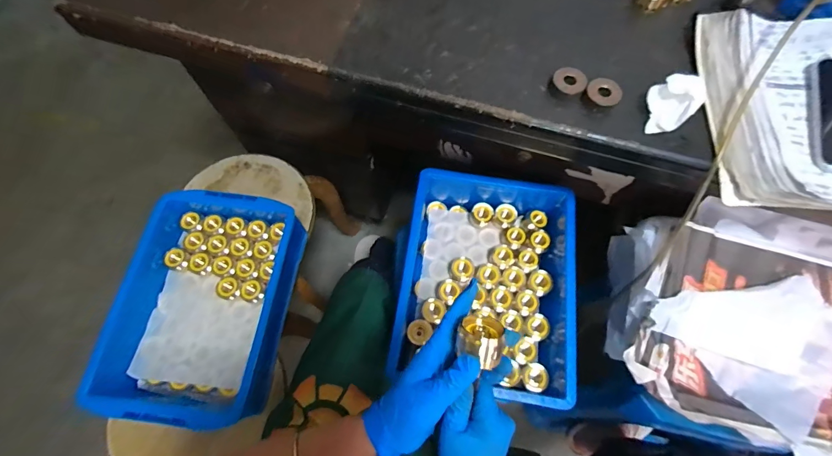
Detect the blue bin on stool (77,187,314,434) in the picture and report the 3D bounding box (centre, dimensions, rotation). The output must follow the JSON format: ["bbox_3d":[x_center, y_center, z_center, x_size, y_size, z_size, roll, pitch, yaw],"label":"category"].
[{"bbox_3d":[-0.348,0.120,0.629,0.242,0.098,0.358,6,69,2],"label":"blue bin on stool"}]

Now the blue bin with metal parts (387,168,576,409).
[{"bbox_3d":[0.115,0.077,0.620,0.258,0.110,0.354,9,69,4],"label":"blue bin with metal parts"}]

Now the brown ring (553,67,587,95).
[{"bbox_3d":[0.187,-0.177,0.453,0.038,0.017,0.034,31,72,12],"label":"brown ring"}]

